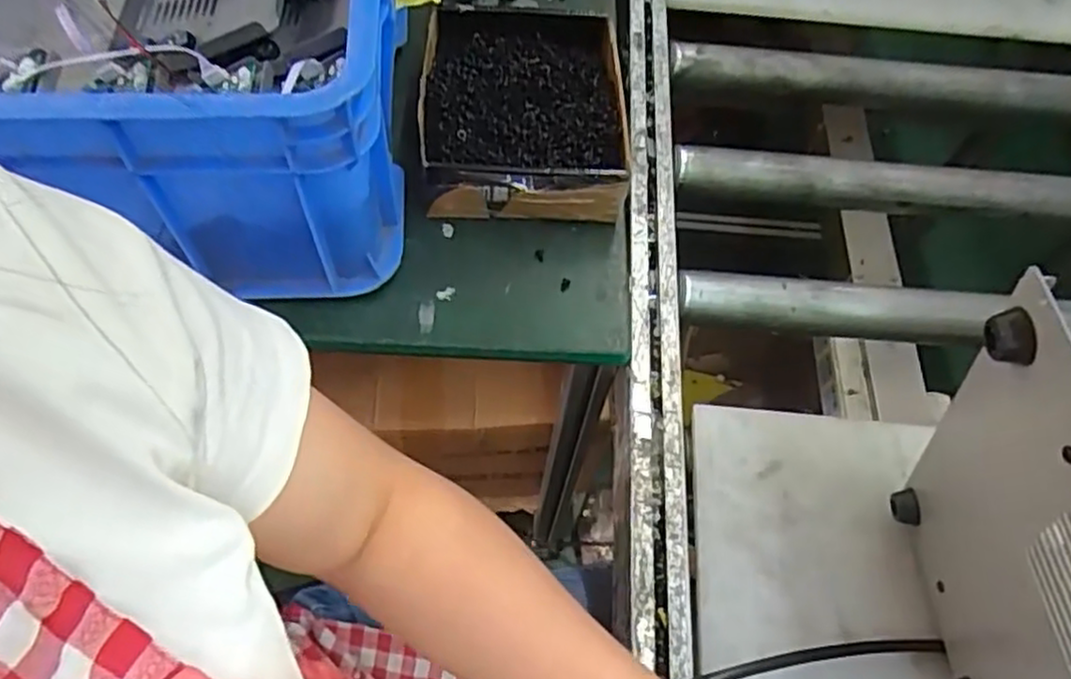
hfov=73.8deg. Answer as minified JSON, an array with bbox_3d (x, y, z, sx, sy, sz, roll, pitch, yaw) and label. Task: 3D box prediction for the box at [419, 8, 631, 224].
[{"bbox_3d":[-0.010,-0.200,0.629,0.166,0.064,0.207,1,60,-2],"label":"box"}]

